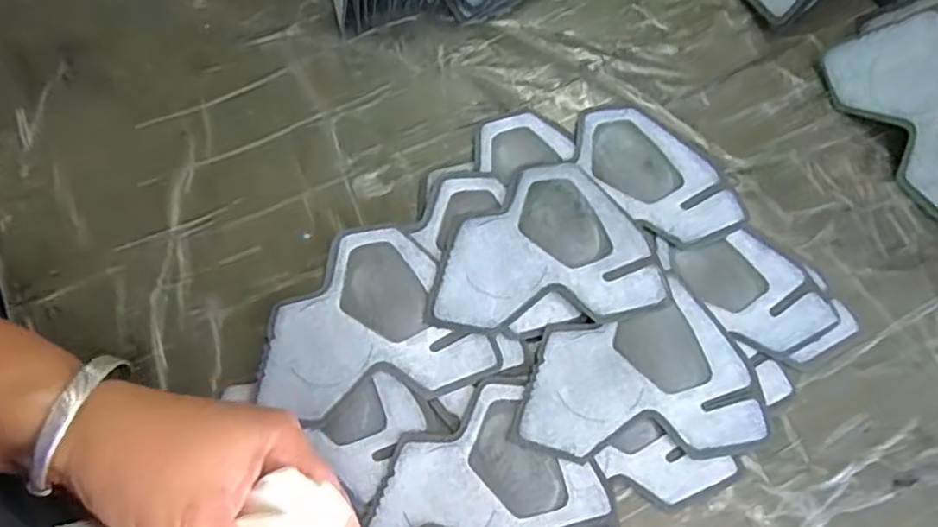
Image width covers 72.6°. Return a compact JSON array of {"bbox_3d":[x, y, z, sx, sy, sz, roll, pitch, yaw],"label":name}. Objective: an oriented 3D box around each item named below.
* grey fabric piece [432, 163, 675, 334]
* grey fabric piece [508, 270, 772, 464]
[{"bbox_3d":[0.037,-0.007,0.357,0.124,0.005,0.095,-13,72,-7],"label":"grey fabric piece"},{"bbox_3d":[0.088,0.057,0.338,0.127,0.005,0.086,-1,71,-1],"label":"grey fabric piece"}]

